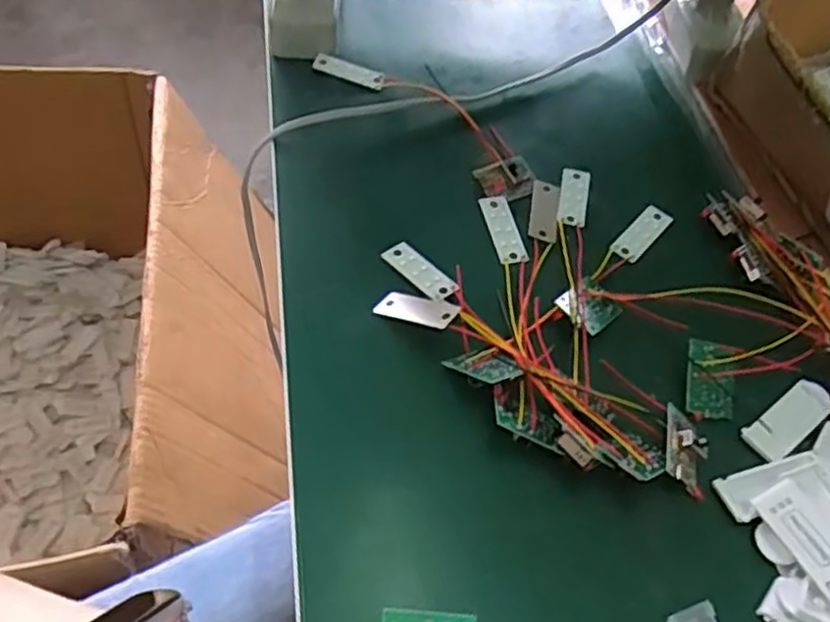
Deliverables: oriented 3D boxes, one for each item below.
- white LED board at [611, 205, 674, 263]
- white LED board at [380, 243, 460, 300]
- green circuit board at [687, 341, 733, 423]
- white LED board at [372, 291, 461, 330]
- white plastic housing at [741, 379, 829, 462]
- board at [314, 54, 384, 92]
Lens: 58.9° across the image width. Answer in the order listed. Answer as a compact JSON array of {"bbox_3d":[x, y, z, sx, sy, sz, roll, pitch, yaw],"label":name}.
[{"bbox_3d":[0.128,-0.043,0.414,0.015,0.004,0.044,37,63,21],"label":"white LED board"},{"bbox_3d":[0.002,-0.020,0.384,0.016,0.005,0.044,-35,64,-22],"label":"white LED board"},{"bbox_3d":[0.141,0.033,0.353,0.023,0.004,0.036,6,83,-8],"label":"green circuit board"},{"bbox_3d":[0.001,-0.001,0.362,0.045,0.004,0.016,13,54,36],"label":"white LED board"},{"bbox_3d":[0.181,0.052,0.353,0.056,0.008,0.021,-31,63,-20],"label":"white plastic housing"},{"bbox_3d":[-0.042,-0.152,0.466,0.044,0.007,0.013,16,84,-13],"label":"board"}]

